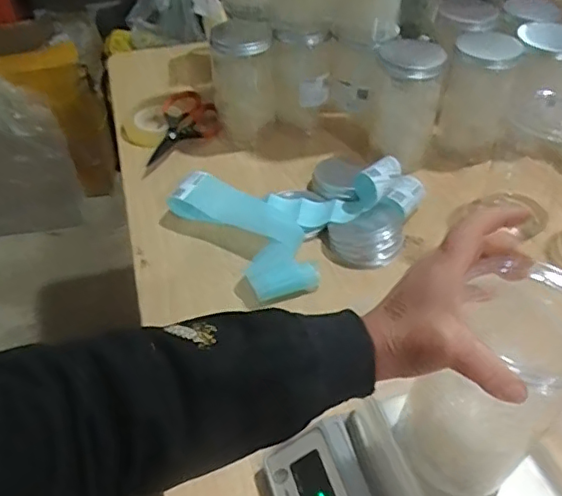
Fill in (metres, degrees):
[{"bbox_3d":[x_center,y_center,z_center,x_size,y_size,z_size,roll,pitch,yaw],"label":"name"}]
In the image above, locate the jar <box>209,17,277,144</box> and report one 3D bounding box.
[{"bbox_3d":[-0.062,-0.264,0.955,0.095,0.189,0.091,-7,44,-6],"label":"jar"}]

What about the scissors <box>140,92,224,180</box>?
[{"bbox_3d":[-0.180,-0.197,0.984,0.103,0.031,0.176,41,63,1],"label":"scissors"}]

